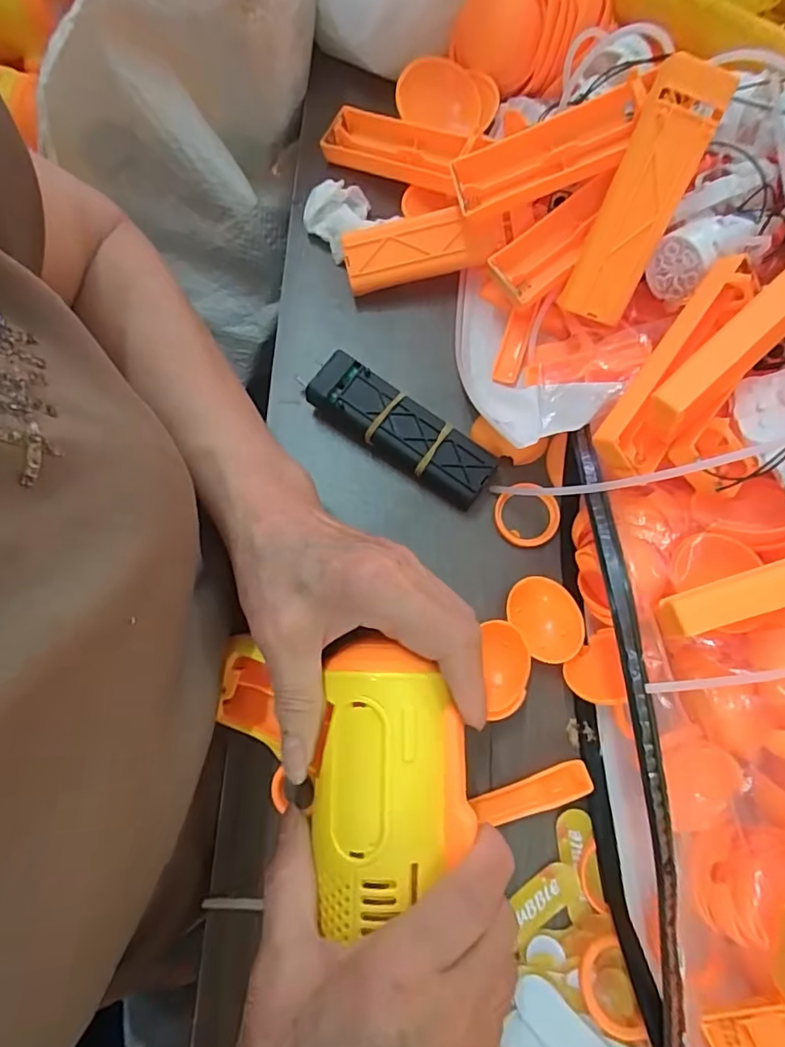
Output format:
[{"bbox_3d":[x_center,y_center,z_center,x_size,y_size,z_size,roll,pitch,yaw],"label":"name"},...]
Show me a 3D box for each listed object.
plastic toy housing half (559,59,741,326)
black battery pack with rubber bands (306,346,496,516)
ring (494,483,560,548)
[{"bbox_3d":[0.120,-0.156,0.264,0.034,0.013,0.108,24,120,7],"label":"plastic toy housing half"},{"bbox_3d":[0.004,-0.050,0.300,0.108,0.024,0.032,35,79,9],"label":"black battery pack with rubber bands"},{"bbox_3d":[0.074,-0.004,0.296,0.034,0.007,0.034,0,76,1],"label":"ring"}]

